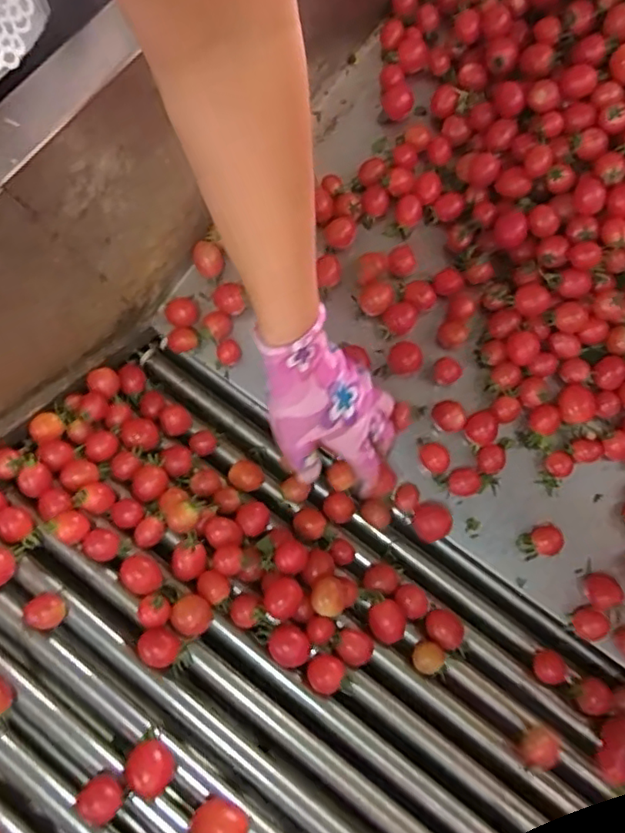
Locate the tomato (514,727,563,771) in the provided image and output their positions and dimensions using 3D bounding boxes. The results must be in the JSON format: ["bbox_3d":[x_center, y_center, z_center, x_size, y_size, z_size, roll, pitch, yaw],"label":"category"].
[{"bbox_3d":[0.179,0.264,0.486,0.027,0.030,0.033,27,74,7],"label":"tomato"}]

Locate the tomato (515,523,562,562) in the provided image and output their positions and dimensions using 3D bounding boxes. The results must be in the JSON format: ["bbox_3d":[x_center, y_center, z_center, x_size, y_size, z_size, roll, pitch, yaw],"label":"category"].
[{"bbox_3d":[0.199,0.110,0.537,0.033,0.027,0.026,-16,74,-6],"label":"tomato"}]

